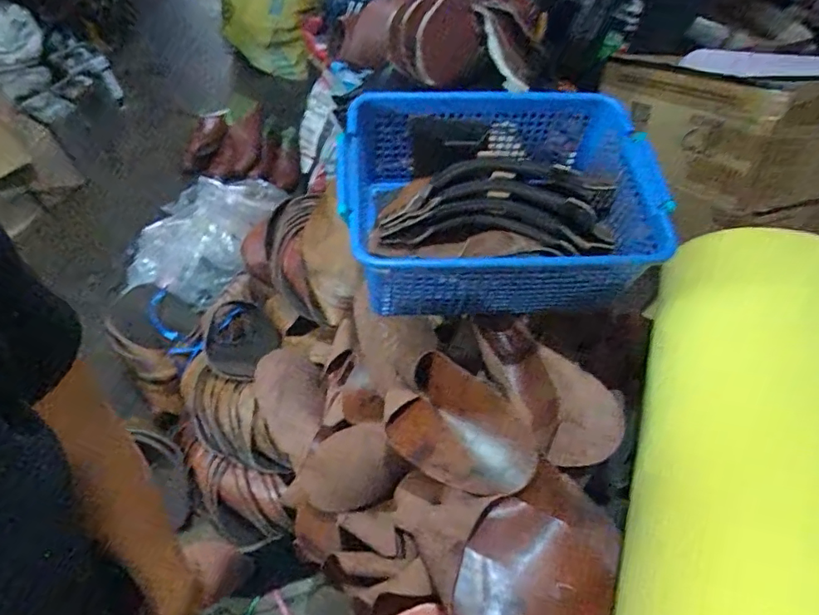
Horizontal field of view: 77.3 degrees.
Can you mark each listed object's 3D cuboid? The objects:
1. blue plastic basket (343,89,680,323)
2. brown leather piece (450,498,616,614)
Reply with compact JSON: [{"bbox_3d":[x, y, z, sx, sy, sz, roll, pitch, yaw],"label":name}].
[{"bbox_3d":[0.131,-0.150,0.737,0.422,0.163,0.299,0,57,-3],"label":"blue plastic basket"},{"bbox_3d":[0.147,0.324,0.590,0.176,0.035,0.156,22,58,11],"label":"brown leather piece"}]

